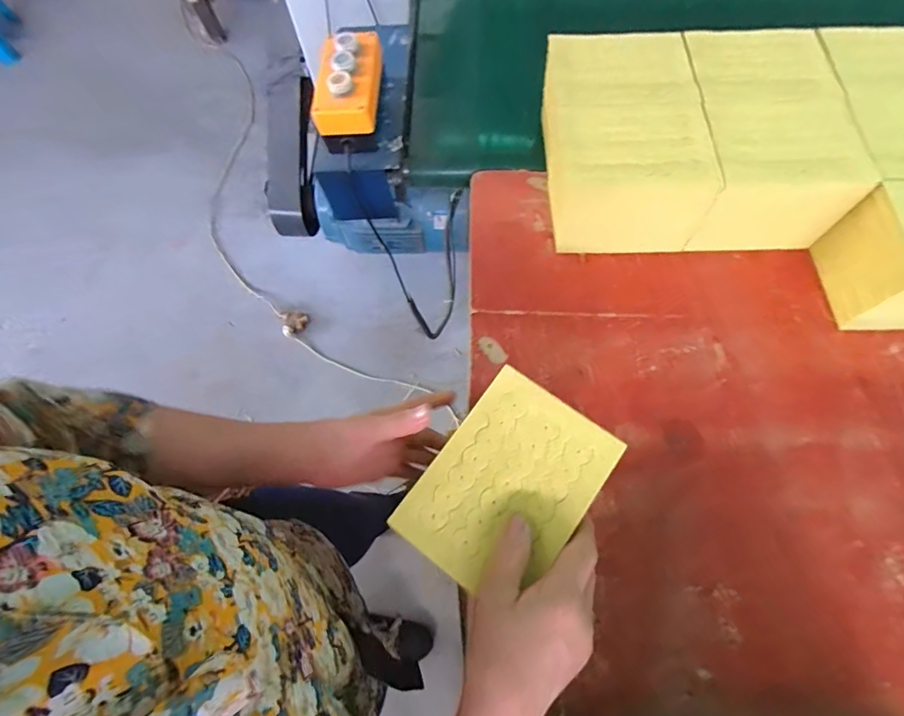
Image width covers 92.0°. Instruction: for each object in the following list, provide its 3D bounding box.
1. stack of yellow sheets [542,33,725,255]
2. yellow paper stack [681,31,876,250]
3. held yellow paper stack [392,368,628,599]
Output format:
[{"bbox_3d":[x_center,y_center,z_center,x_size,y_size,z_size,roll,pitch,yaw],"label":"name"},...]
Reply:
[{"bbox_3d":[0.200,-0.262,0.543,0.166,0.122,0.236,-2,68,0],"label":"stack of yellow sheets"},{"bbox_3d":[0.367,-0.267,0.541,0.165,0.114,0.234,-1,68,1],"label":"yellow paper stack"},{"bbox_3d":[0.045,0.098,0.340,0.115,0.012,0.157,35,73,14],"label":"held yellow paper stack"}]

